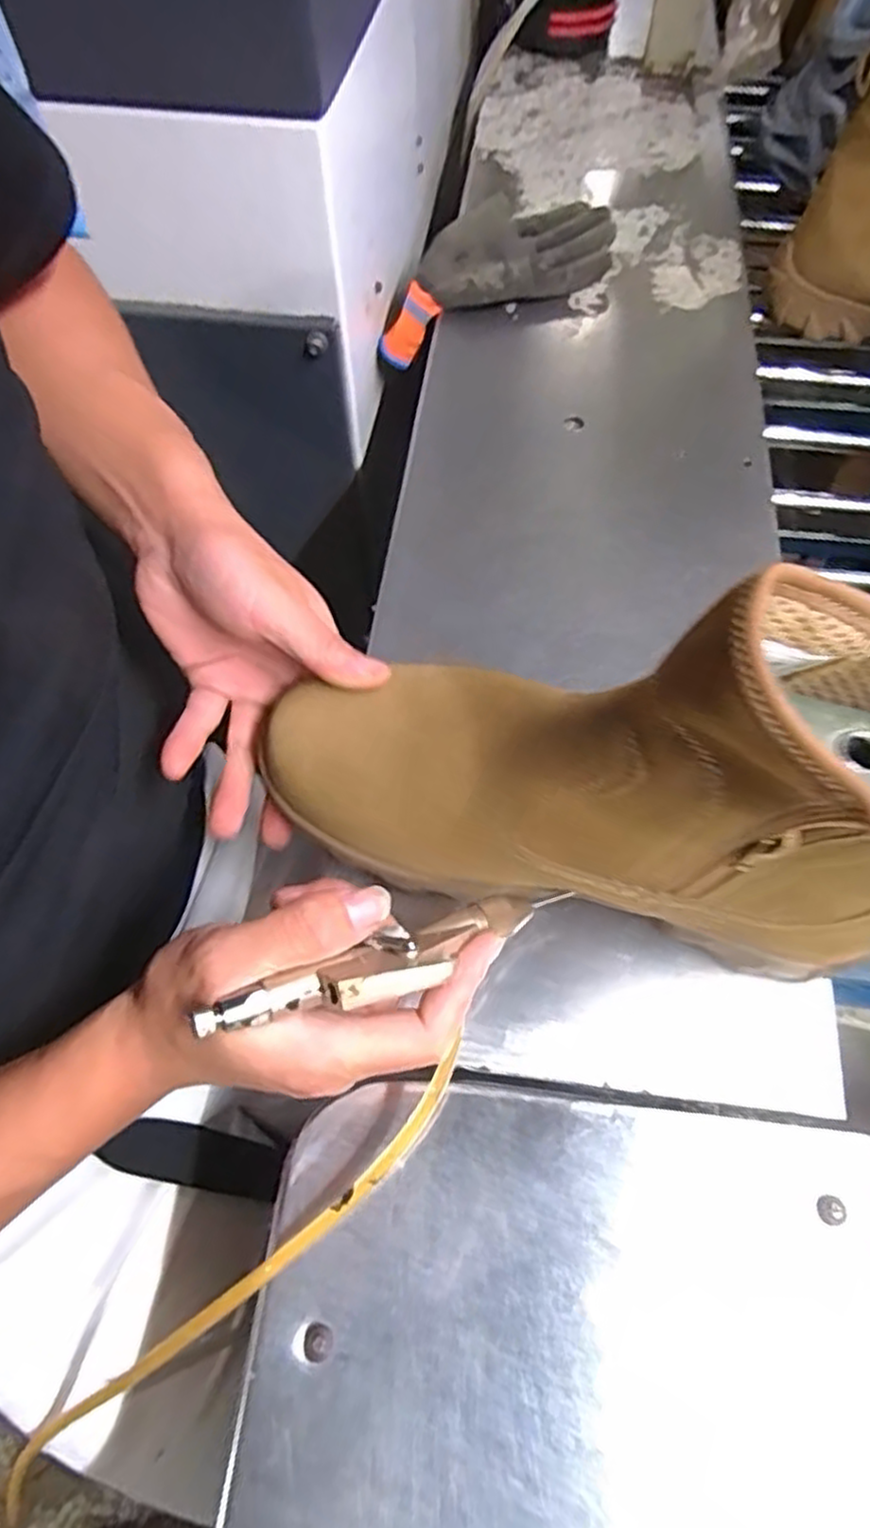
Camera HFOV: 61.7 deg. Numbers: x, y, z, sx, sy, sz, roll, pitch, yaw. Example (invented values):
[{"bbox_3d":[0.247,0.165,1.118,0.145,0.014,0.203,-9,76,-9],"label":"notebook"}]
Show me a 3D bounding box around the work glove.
[{"bbox_3d":[0.047,-0.403,0.603,0.200,0.060,0.116,-12,63,-5],"label":"work glove"}]

